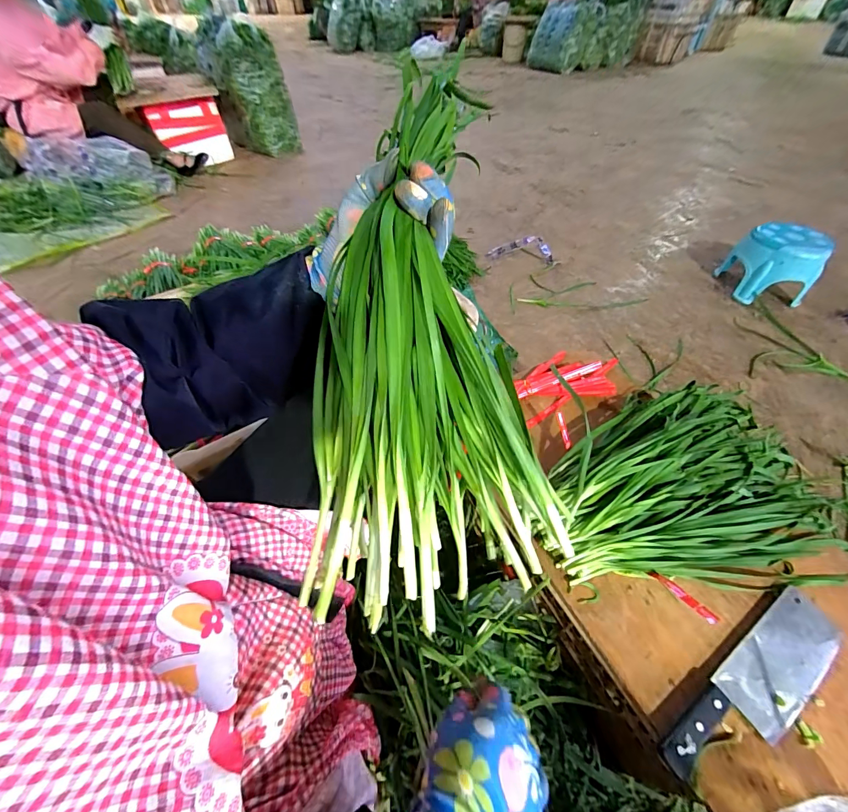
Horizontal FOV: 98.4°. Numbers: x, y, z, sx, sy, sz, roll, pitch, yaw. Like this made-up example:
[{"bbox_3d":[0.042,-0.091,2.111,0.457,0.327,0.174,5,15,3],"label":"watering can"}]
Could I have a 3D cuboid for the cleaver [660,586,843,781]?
[{"bbox_3d":[0.362,0.301,0.393,0.269,0.018,0.063,-27,55,-19],"label":"cleaver"}]

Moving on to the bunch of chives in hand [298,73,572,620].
[{"bbox_3d":[0.002,-0.057,0.275,0.170,0.077,0.398,-3,85,0],"label":"bunch of chives in hand"}]

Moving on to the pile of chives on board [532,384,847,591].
[{"bbox_3d":[0.356,0.099,0.528,0.434,0.072,0.304,-7,51,-4],"label":"pile of chives on board"}]

